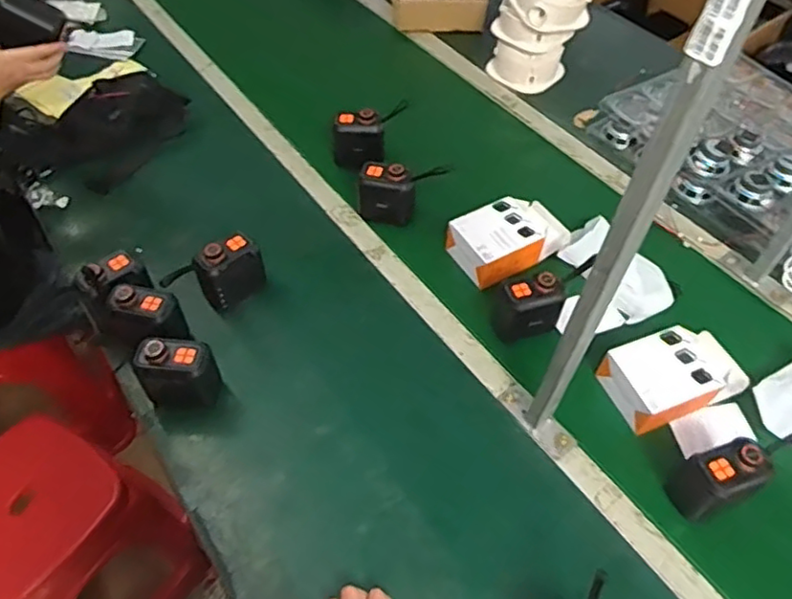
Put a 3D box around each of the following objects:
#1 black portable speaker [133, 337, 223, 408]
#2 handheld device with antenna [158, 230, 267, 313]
[{"bbox_3d":[-0.269,0.094,0.780,0.093,0.100,0.057,2,52,-2],"label":"black portable speaker"},{"bbox_3d":[-0.249,-0.025,0.875,0.136,0.103,0.054,-34,61,-26],"label":"handheld device with antenna"}]

